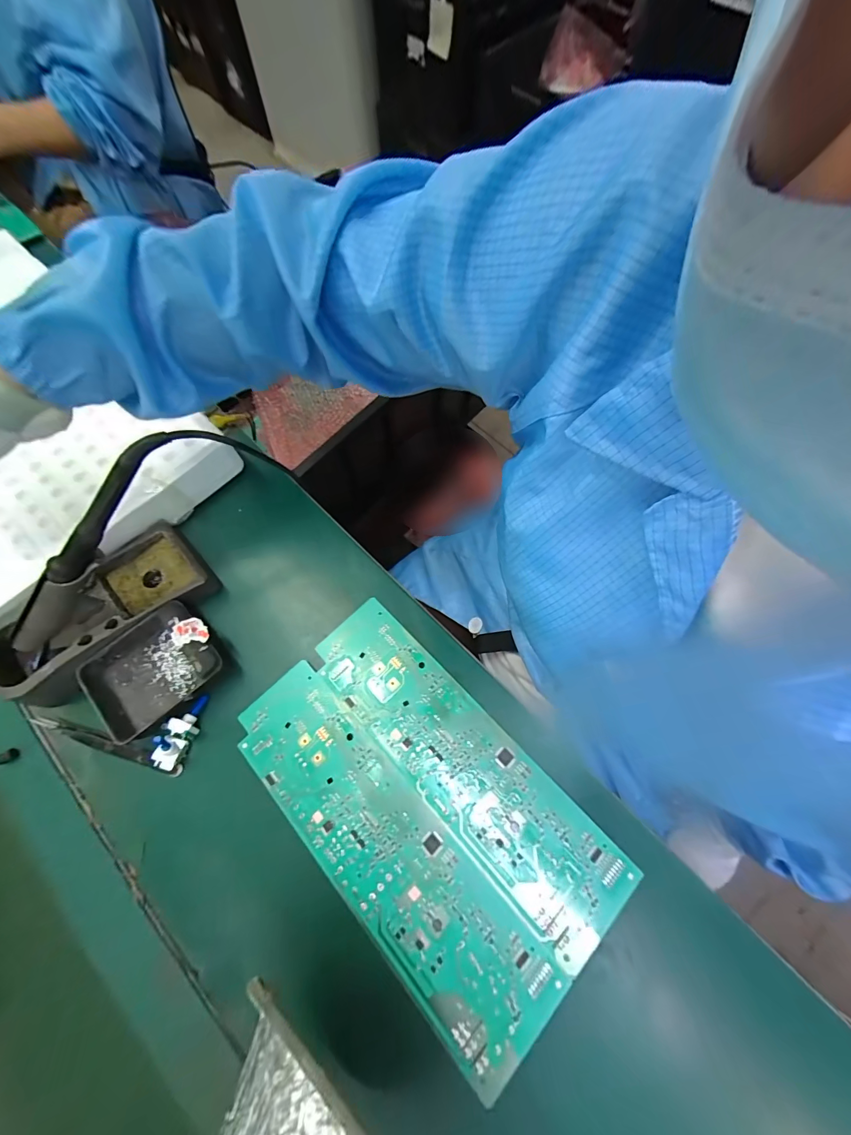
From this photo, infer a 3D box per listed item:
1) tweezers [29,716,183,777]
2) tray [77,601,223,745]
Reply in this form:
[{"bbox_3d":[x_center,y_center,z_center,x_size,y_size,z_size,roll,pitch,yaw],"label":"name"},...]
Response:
[{"bbox_3d":[-0.256,0.142,0.304,0.124,0.015,0.013,17,72,5],"label":"tweezers"},{"bbox_3d":[-0.228,0.081,0.312,0.107,0.029,0.078,-33,72,-10],"label":"tray"}]

